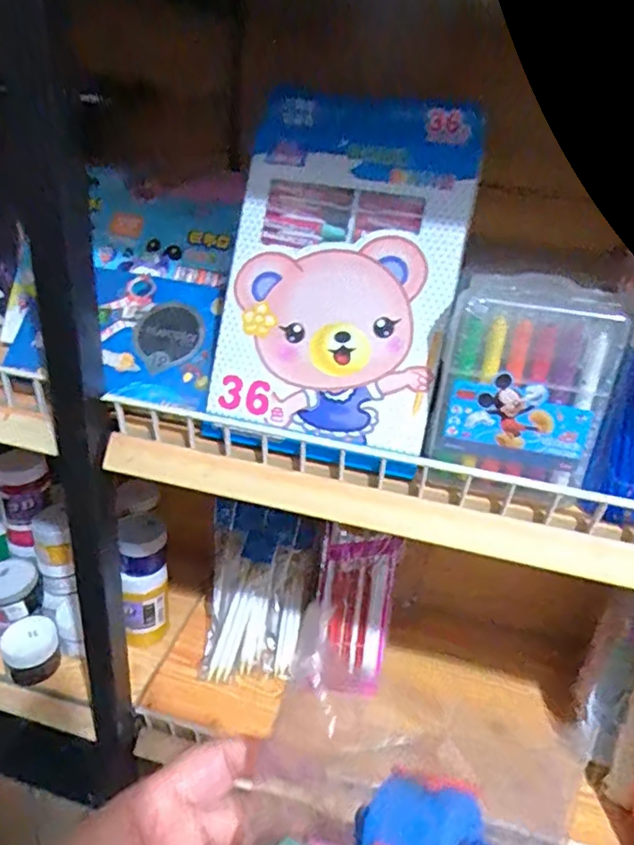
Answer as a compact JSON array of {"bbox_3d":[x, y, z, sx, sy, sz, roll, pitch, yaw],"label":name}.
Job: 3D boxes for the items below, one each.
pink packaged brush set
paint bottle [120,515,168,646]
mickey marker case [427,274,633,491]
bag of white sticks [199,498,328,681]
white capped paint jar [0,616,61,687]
[{"bbox_3d":[0.049,0.242,0.735,0.096,0.201,0.025,7,-7,2],"label":"pink packaged brush set"},{"bbox_3d":[-0.221,0.205,0.723,0.062,0.177,0.058,-2,29,-15],"label":"paint bottle"},{"bbox_3d":[0.145,-0.032,0.406,0.111,0.134,0.047,11,16,7],"label":"mickey marker case"},{"bbox_3d":[-0.072,0.220,0.753,0.150,0.219,0.046,4,-12,2],"label":"bag of white sticks"},{"bbox_3d":[-0.349,0.279,0.693,0.059,0.064,0.054,5,28,-3],"label":"white capped paint jar"}]

